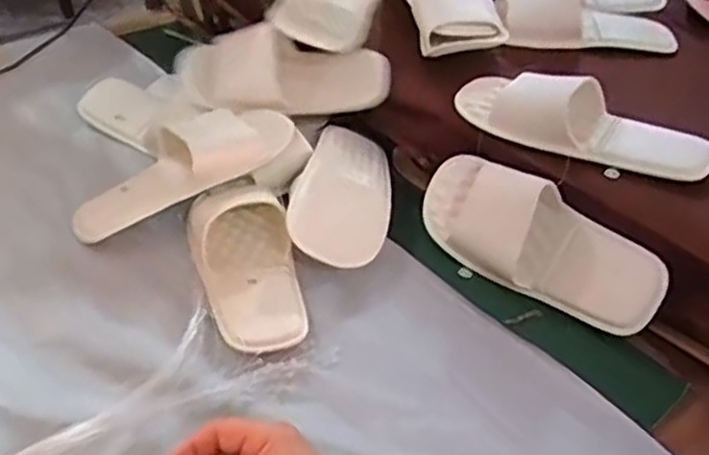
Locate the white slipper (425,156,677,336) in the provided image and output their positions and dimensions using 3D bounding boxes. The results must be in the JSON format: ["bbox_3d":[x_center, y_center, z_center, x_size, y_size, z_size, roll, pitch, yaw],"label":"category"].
[{"bbox_3d":[0.176,0.013,0.682,0.238,0.102,0.046,30,11,23],"label":"white slipper"}]

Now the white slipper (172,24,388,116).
[{"bbox_3d":[-0.078,-0.180,0.784,0.229,0.076,0.063,3,41,-4],"label":"white slipper"}]

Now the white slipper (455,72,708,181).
[{"bbox_3d":[0.224,-0.106,0.696,0.239,0.047,0.078,26,44,22],"label":"white slipper"}]

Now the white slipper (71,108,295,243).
[{"bbox_3d":[-0.177,-0.063,0.714,0.229,0.061,0.087,-29,46,0],"label":"white slipper"}]

